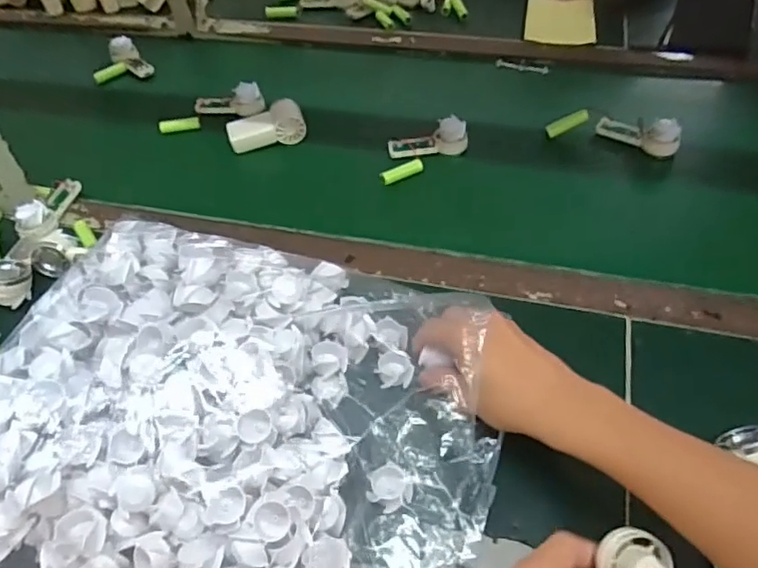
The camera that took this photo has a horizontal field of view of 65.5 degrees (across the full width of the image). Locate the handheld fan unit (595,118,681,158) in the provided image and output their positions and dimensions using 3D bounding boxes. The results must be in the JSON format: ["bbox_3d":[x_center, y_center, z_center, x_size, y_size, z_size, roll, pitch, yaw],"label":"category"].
[{"bbox_3d":[0.306,-0.177,0.695,0.024,0.036,0.099,-38,42,-24],"label":"handheld fan unit"}]

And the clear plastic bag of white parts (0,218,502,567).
[{"bbox_3d":[-0.102,0.092,0.434,0.371,0.080,0.295,10,52,11],"label":"clear plastic bag of white parts"}]

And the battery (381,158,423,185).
[{"bbox_3d":[0.027,-0.130,0.680,0.053,0.012,0.018,-22,51,-15],"label":"battery"}]

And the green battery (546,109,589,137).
[{"bbox_3d":[0.230,-0.197,0.721,0.051,0.014,0.015,-21,43,31],"label":"green battery"}]

